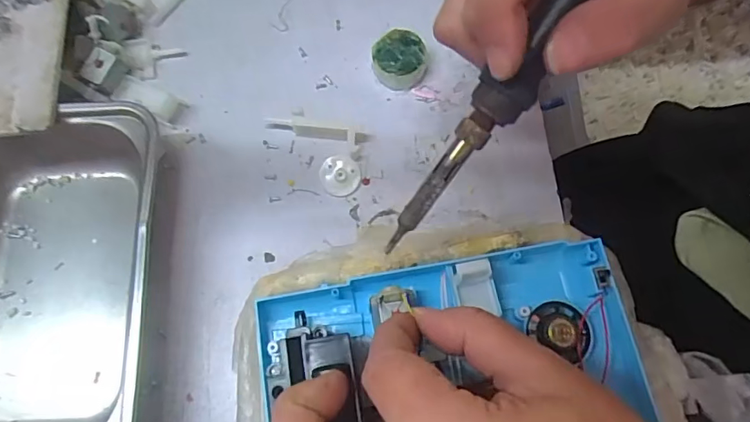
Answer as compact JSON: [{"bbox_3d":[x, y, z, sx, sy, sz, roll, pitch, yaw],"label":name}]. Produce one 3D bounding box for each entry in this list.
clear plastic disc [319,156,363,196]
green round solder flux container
[{"bbox_3d":[-0.020,-0.022,0.284,0.023,0.006,0.024,1,71,-2],"label":"clear plastic disc"},{"bbox_3d":[0.014,-0.092,0.302,0.031,0.018,0.031,1,71,-2],"label":"green round solder flux container"}]

